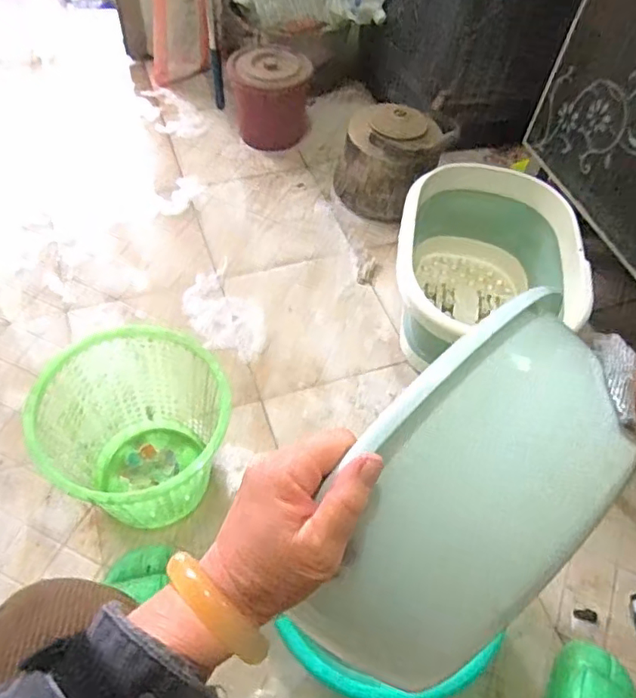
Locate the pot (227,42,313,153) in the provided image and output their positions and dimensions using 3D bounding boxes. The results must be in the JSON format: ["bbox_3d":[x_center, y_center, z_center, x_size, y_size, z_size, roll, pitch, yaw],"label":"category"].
[{"bbox_3d":[-0.119,-0.635,1.455,0.192,0.183,0.199,2,54,-3],"label":"pot"}]

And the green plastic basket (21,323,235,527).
[{"bbox_3d":[-0.256,0.146,0.851,0.242,0.256,0.254,2,54,-3],"label":"green plastic basket"}]

